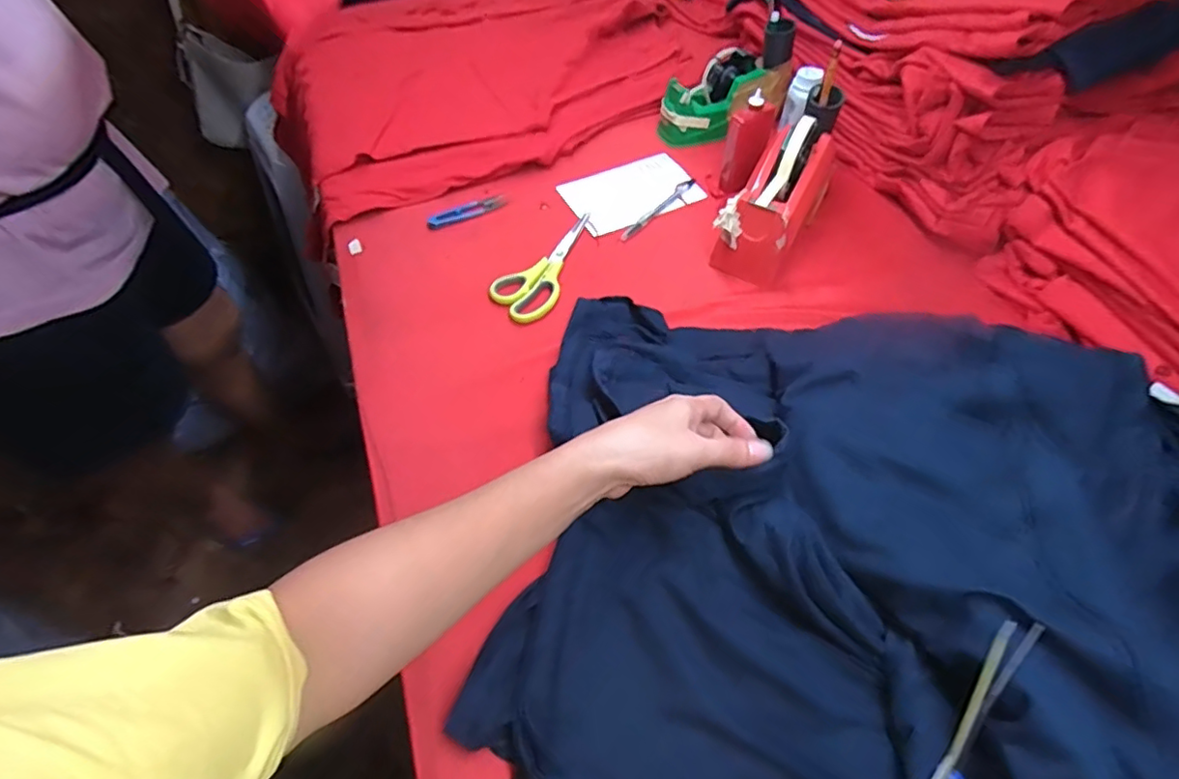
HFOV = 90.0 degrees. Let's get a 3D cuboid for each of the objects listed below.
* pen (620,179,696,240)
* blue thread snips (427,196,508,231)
[{"bbox_3d":[0.089,-0.230,0.740,0.014,0.008,0.147,34,62,21],"label":"pen"},{"bbox_3d":[-0.153,-0.223,0.734,0.101,0.008,0.026,-26,59,-16],"label":"blue thread snips"}]

